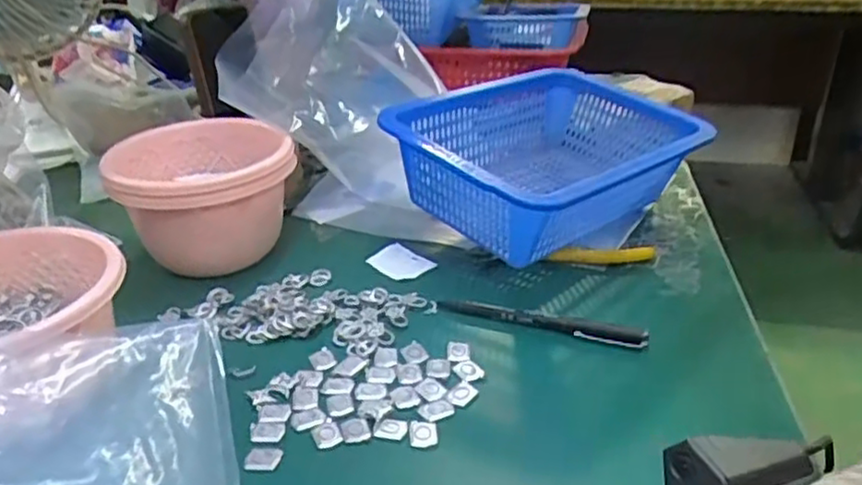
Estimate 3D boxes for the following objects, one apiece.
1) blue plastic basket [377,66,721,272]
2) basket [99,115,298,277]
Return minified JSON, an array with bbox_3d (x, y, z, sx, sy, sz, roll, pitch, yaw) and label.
[{"bbox_3d":[0.105,-0.074,0.637,0.284,0.114,0.208,-26,36,-37],"label":"blue plastic basket"},{"bbox_3d":[-0.190,-0.037,0.595,0.139,0.102,0.137,-1,28,1],"label":"basket"}]

